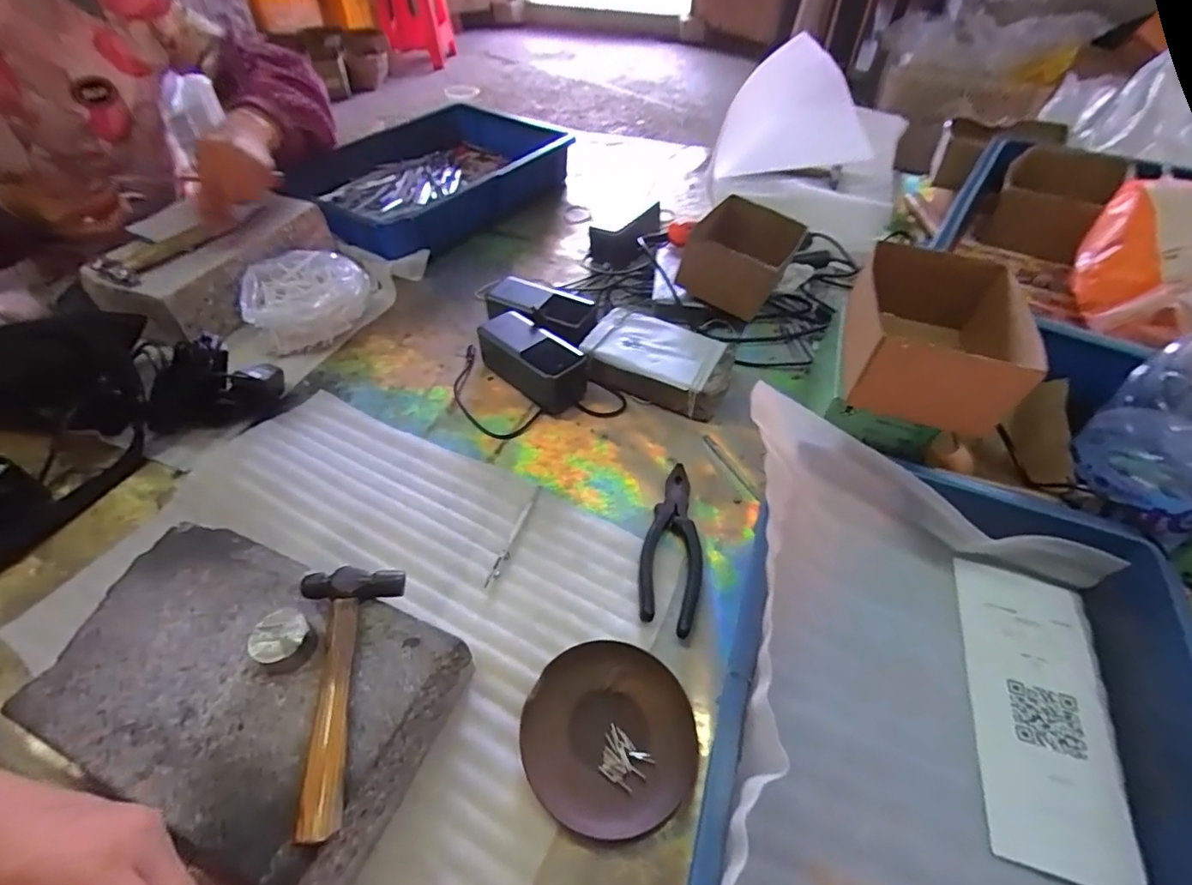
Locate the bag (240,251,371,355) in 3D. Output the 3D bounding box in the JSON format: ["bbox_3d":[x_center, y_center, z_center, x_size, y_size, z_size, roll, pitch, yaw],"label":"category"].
[{"bbox_3d":[-0.349,-0.172,0.656,0.140,0.069,0.123,-20,51,-17],"label":"bag"}]

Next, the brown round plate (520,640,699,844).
[{"bbox_3d":[0.009,0.195,0.359,0.112,0.015,0.112,0,49,0],"label":"brown round plate"}]

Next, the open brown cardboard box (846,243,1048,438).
[{"bbox_3d":[0.282,-0.086,0.445,0.115,0.075,0.150,14,50,12],"label":"open brown cardboard box"}]

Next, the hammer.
[{"bbox_3d":[-0.163,0.149,0.326,0.060,0.028,0.150,-3,49,-3],"label":"hammer"}]

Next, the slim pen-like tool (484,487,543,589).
[{"bbox_3d":[-0.071,0.080,0.468,0.008,0.008,0.107,14,50,11],"label":"slim pen-like tool"}]

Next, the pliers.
[{"bbox_3d":[0.070,0.085,0.460,0.049,0.017,0.158,12,50,10],"label":"pliers"}]

